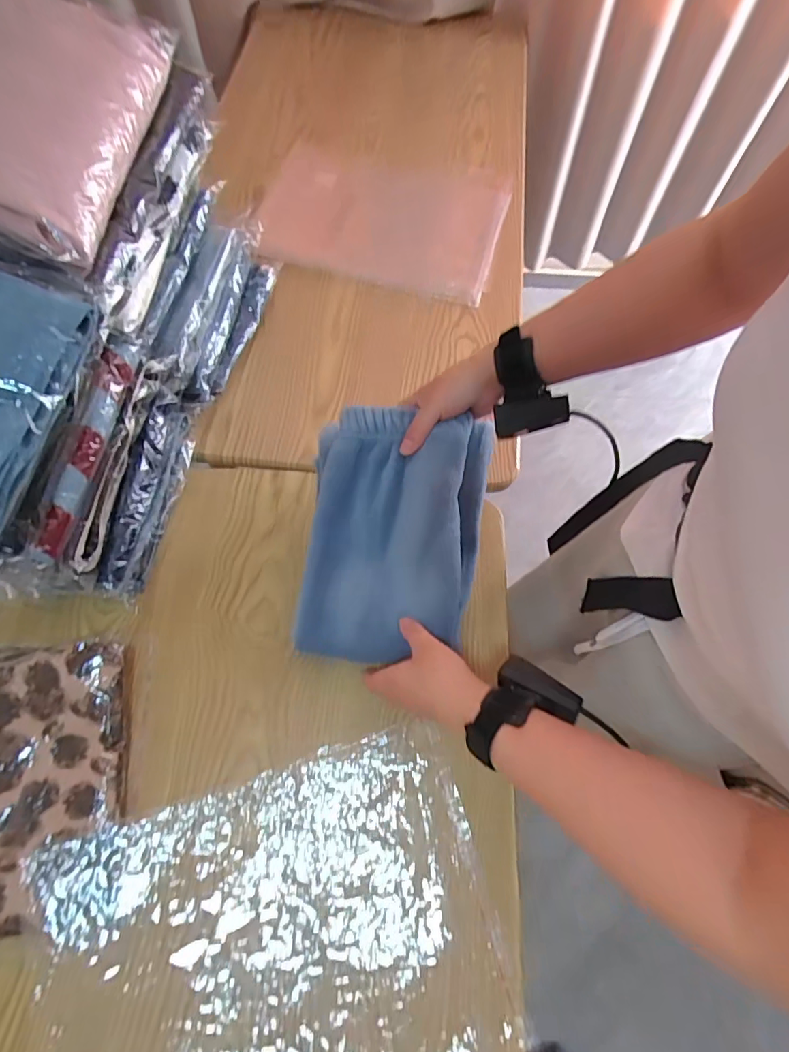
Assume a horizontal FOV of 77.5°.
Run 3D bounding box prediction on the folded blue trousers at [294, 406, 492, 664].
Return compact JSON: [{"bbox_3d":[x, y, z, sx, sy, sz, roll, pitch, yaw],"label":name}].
[{"bbox_3d":[-0.001,0.013,0.507,0.175,0.033,0.257,7,93,0],"label":"folded blue trousers"}]

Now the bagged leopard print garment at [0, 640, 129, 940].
[{"bbox_3d":[-0.352,0.243,0.478,0.161,0.031,0.251,-5,67,-5],"label":"bagged leopard print garment"}]

